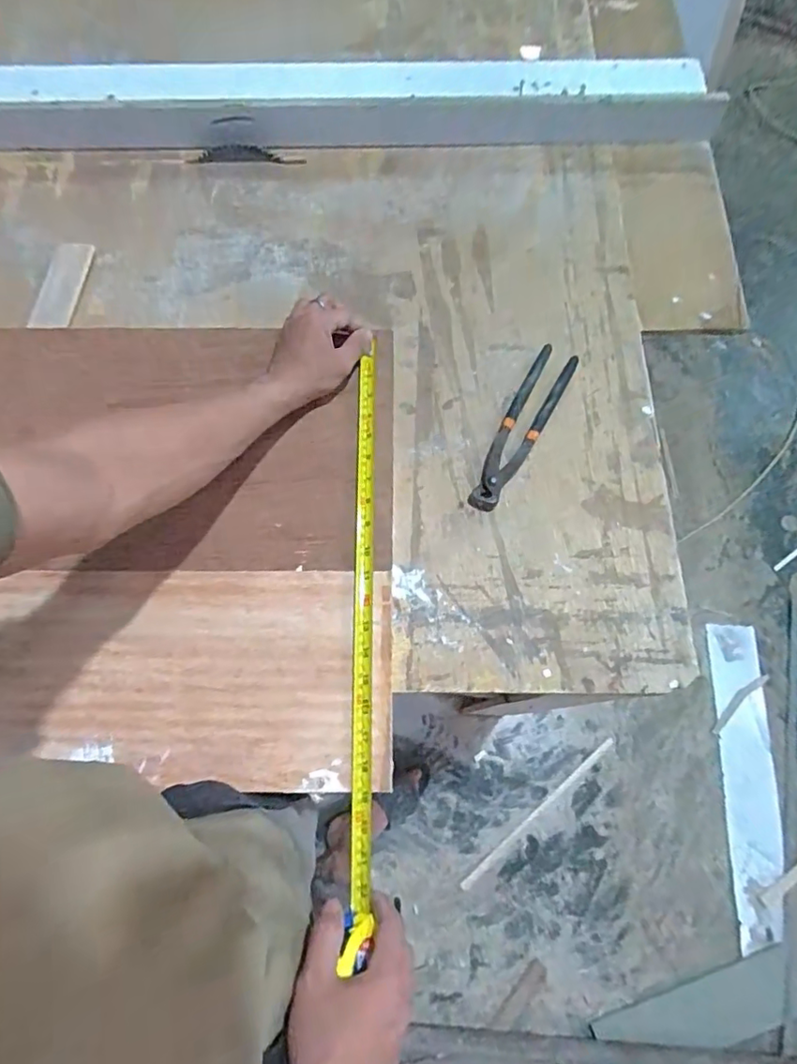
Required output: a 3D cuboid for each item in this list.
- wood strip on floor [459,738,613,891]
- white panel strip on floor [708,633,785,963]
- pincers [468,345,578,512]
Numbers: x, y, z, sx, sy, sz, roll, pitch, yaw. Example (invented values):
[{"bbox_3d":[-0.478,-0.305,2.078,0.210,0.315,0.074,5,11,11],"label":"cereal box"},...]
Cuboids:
[{"bbox_3d":[0.319,0.635,1.248,0.464,0.011,0.023,-39,75,-9],"label":"wood strip on floor"},{"bbox_3d":[0.817,0.563,1.270,0.148,0.020,0.678,5,74,-12],"label":"white panel strip on floor"},{"bbox_3d":[0.138,-0.121,0.620,0.042,0.017,0.218,28,76,10],"label":"pincers"}]

